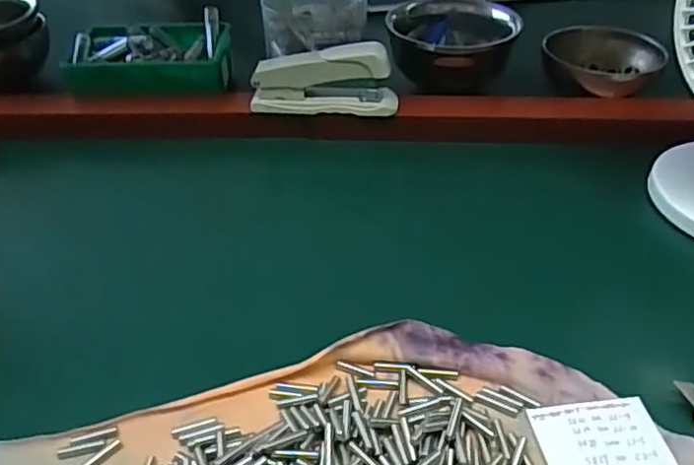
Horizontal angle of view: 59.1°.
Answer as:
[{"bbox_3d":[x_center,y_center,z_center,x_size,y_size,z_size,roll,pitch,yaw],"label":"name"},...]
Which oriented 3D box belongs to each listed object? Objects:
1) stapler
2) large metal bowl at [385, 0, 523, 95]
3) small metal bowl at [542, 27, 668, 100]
[{"bbox_3d":[-0.020,-0.130,0.517,0.120,0.056,0.028,5,39,6],"label":"stapler"},{"bbox_3d":[0.106,-0.186,0.615,0.119,0.081,0.119,0,39,0],"label":"large metal bowl"},{"bbox_3d":[0.233,-0.160,0.575,0.098,0.036,0.084,11,40,13],"label":"small metal bowl"}]

